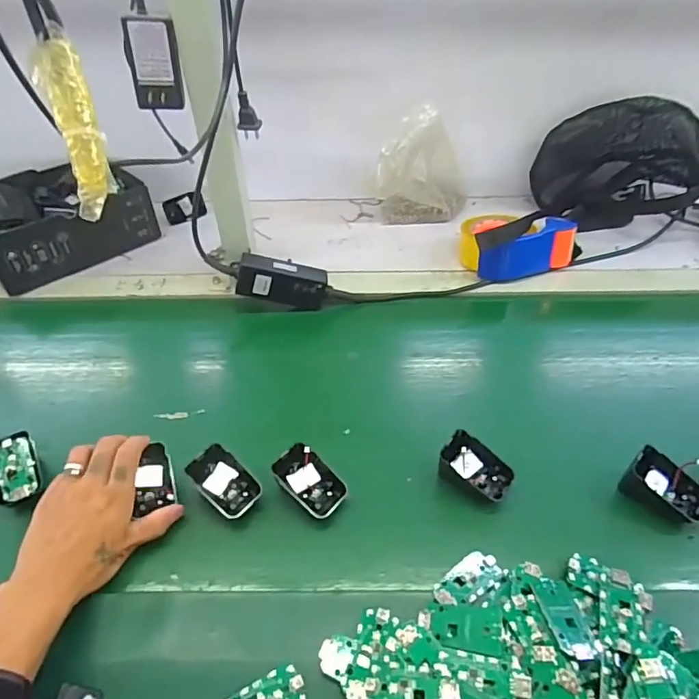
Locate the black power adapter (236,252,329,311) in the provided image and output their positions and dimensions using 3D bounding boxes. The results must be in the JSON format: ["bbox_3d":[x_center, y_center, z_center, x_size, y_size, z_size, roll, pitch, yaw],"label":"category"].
[{"bbox_3d":[-0.088,-0.088,0.665,0.112,0.049,0.030,11,41,-14],"label":"black power adapter"}]

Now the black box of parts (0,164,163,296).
[{"bbox_3d":[-0.447,-0.199,0.787,0.229,0.088,0.181,-34,51,-30],"label":"black box of parts"}]

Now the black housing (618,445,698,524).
[{"bbox_3d":[0.294,0.127,0.471,0.066,0.034,0.047,32,53,31],"label":"black housing"}]

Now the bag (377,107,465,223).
[{"bbox_3d":[0.114,-0.282,0.809,0.141,0.161,0.092,7,44,10],"label":"bag"}]

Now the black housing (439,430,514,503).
[{"bbox_3d":[0.121,0.115,0.487,0.066,0.043,0.048,23,48,25],"label":"black housing"}]

